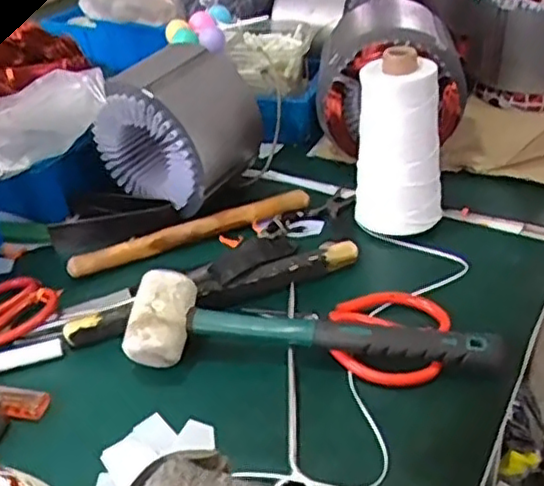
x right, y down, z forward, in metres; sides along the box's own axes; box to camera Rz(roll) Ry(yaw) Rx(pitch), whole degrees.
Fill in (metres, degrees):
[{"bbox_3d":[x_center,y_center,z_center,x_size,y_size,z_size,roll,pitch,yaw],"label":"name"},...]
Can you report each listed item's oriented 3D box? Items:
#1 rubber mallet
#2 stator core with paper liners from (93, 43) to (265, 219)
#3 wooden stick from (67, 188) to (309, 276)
[{"bbox_3d":[0.026,0.064,0.525,0.296,0.061,0.069,-2,36,8],"label":"rubber mallet"},{"bbox_3d":[-0.095,-0.115,0.693,0.123,0.143,0.116,19,43,32],"label":"stator core with paper liners"},{"bbox_3d":[-0.082,-0.012,0.674,0.247,0.019,0.021,-16,37,-12],"label":"wooden stick"}]

